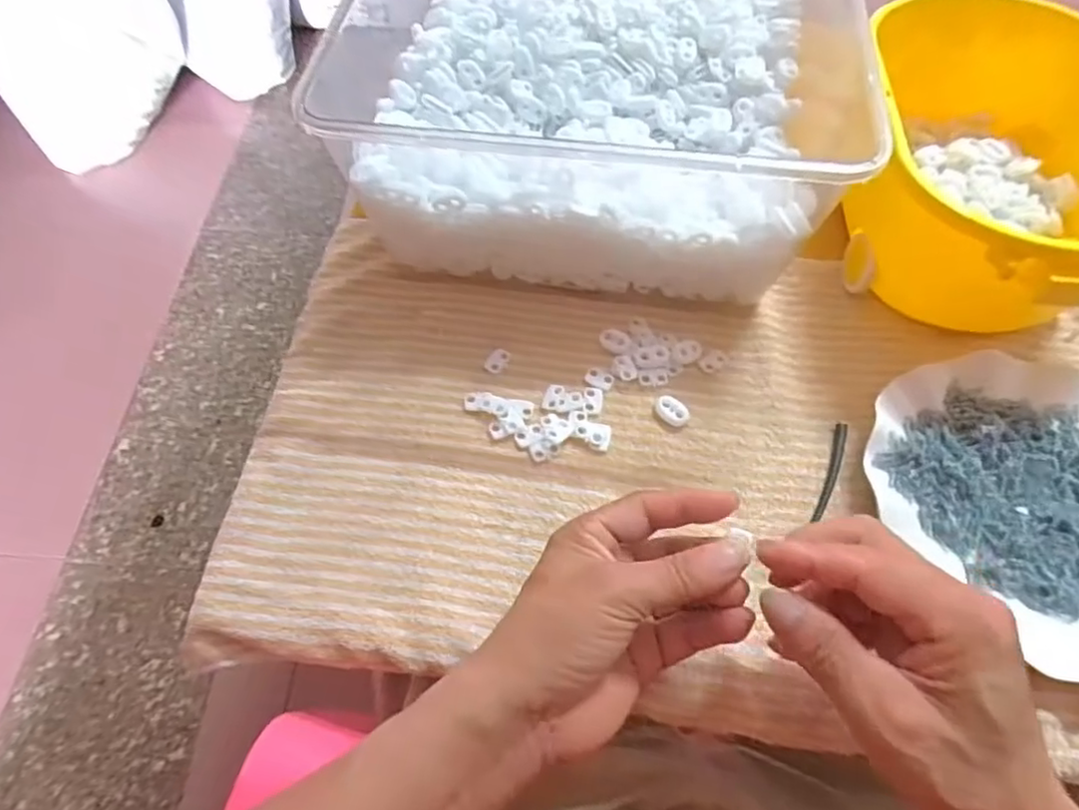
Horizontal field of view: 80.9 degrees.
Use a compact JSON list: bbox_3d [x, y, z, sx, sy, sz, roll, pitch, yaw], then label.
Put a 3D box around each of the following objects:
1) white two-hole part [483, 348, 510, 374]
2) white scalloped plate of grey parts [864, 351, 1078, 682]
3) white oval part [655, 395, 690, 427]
[{"bbox_3d":[-0.027,-0.029,0.417,0.013,0.004,0.019,25,65,13],"label":"white two-hole part"},{"bbox_3d":[0.287,0.052,0.359,0.159,0.025,0.186,-37,68,-18],"label":"white scalloped plate of grey parts"},{"bbox_3d":[0.083,0.004,0.397,0.023,0.006,0.016,38,68,19],"label":"white oval part"}]

